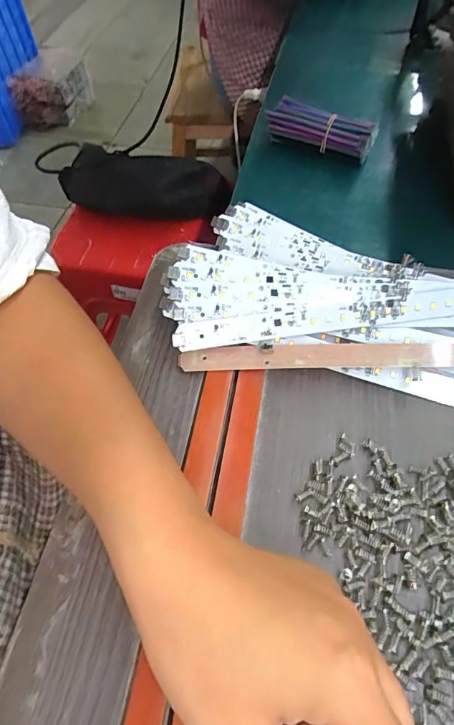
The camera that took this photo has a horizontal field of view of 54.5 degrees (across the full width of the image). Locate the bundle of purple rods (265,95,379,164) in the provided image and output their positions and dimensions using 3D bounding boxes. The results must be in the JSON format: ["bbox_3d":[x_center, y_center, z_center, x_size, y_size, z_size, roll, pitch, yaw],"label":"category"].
[{"bbox_3d":[0.093,-0.233,0.436,0.105,0.031,0.031,24,61,16],"label":"bundle of purple rods"}]

